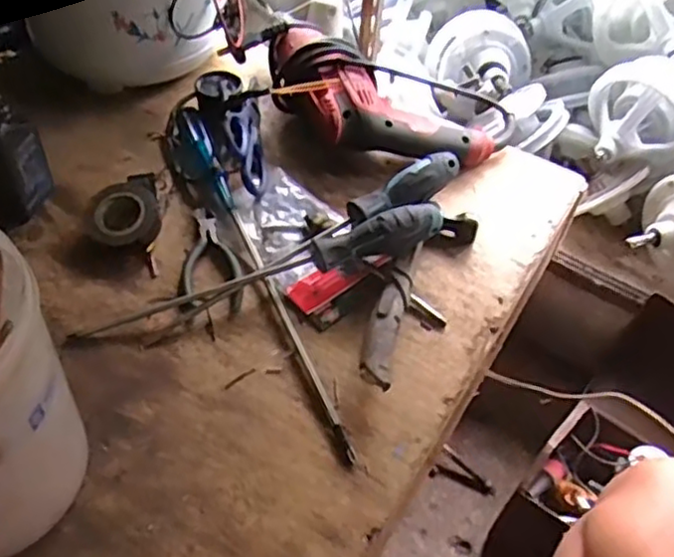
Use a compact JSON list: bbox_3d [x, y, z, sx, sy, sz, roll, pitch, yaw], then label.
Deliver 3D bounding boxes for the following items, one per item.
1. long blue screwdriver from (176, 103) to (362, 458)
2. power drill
[{"bbox_3d":[-0.077,-0.023,0.578,0.028,0.029,0.397,-16,53,-19],"label":"long blue screwdriver"},{"bbox_3d":[0.022,-0.166,0.675,0.245,0.075,0.121,31,53,20],"label":"power drill"}]

